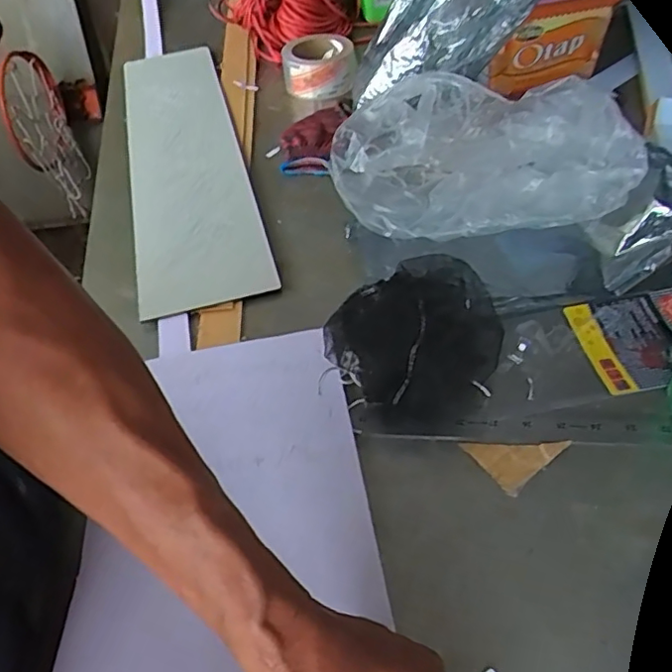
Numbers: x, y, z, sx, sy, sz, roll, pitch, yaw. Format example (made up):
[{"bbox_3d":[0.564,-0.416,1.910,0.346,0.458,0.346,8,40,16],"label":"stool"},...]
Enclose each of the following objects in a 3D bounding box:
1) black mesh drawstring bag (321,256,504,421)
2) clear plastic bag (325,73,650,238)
[{"bbox_3d":[0.072,0.004,0.474,0.148,0.064,0.125,-21,50,-14],"label":"black mesh drawstring bag"},{"bbox_3d":[0.136,-0.162,0.550,0.260,0.088,0.170,21,53,21],"label":"clear plastic bag"}]

